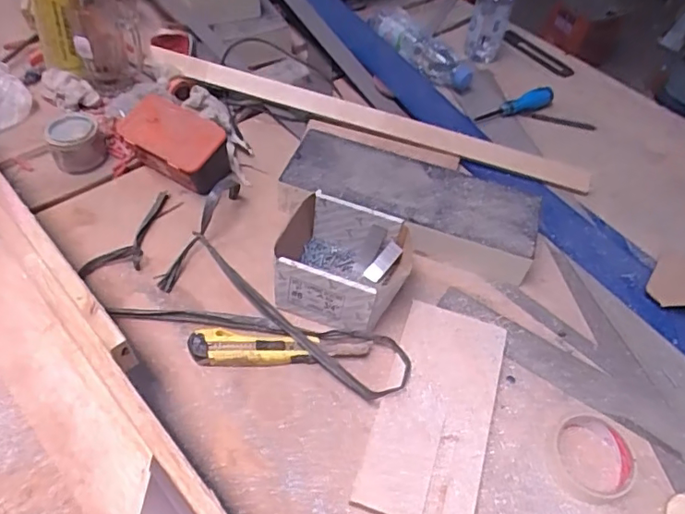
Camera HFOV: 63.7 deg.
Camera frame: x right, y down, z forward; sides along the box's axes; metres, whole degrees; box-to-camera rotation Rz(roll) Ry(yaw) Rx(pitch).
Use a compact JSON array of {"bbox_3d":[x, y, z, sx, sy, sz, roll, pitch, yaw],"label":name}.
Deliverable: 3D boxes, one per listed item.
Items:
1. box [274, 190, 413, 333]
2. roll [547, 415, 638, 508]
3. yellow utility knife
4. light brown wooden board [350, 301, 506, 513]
[{"bbox_3d":[0.003,0.007,0.666,0.146,0.075,0.129,17,53,8],"label":"box"},{"bbox_3d":[0.261,0.204,0.574,0.087,0.020,0.094,2,52,-3],"label":"roll"},{"bbox_3d":[-0.101,0.102,0.626,0.141,0.020,0.038,2,52,-3],"label":"yellow utility knife"},{"bbox_3d":[0.101,0.164,0.600,0.116,0.023,0.246,17,53,8],"label":"light brown wooden board"}]

